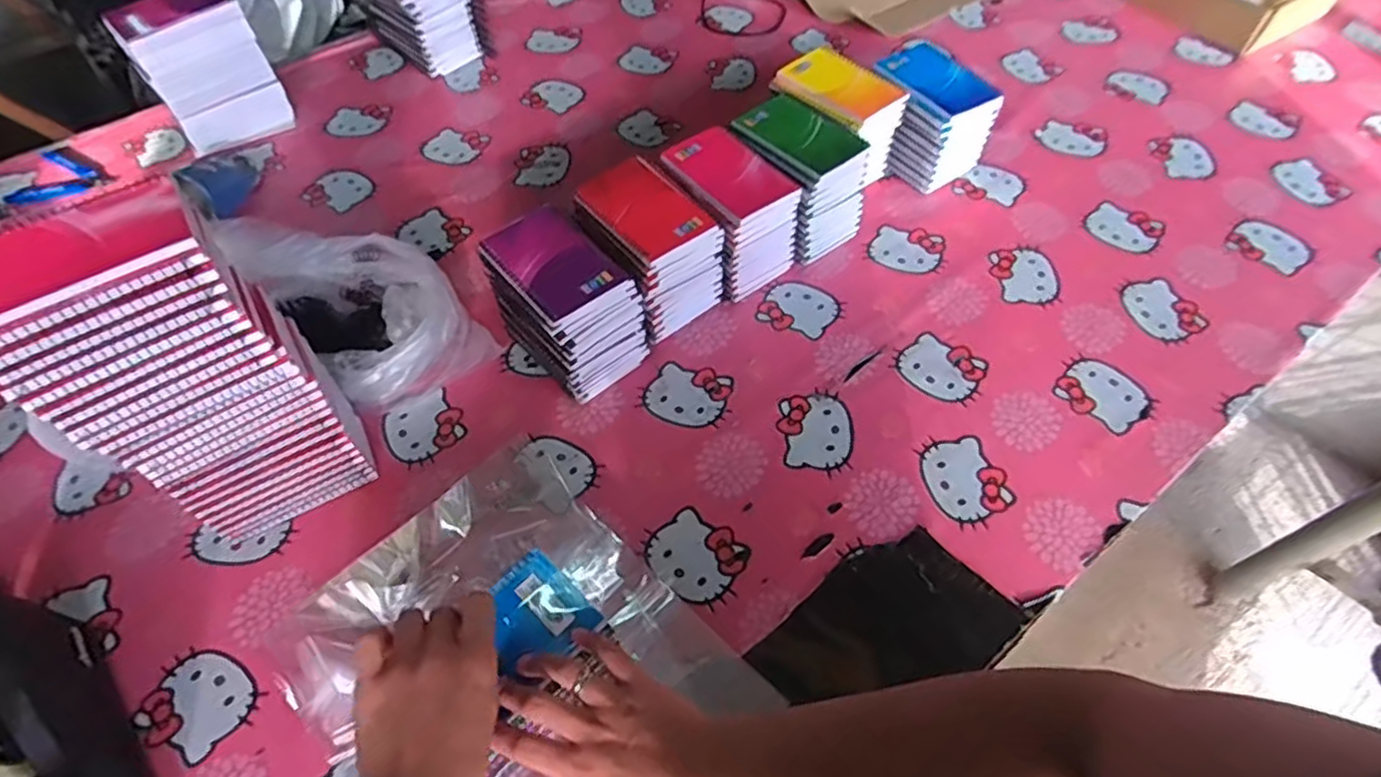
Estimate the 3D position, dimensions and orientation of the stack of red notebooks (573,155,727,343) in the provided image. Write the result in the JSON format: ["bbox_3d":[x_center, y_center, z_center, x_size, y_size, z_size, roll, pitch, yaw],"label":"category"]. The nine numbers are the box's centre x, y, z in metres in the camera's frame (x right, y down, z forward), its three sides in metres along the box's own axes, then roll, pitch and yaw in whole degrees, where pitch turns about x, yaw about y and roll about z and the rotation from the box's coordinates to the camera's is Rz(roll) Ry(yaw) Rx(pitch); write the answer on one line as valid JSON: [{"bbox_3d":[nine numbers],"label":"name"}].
[{"bbox_3d":[-0.042,-0.143,0.714,0.103,0.126,0.133,-36,62,-20],"label":"stack of red notebooks"}]

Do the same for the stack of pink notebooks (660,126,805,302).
[{"bbox_3d":[0.040,-0.190,0.748,0.091,0.117,0.129,-35,61,-20],"label":"stack of pink notebooks"}]

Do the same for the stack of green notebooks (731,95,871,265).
[{"bbox_3d":[0.117,-0.238,0.779,0.101,0.126,0.142,-37,62,-21],"label":"stack of green notebooks"}]

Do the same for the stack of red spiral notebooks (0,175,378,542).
[{"bbox_3d":[-0.372,0.002,0.533,0.137,0.291,0.091,-28,59,-16],"label":"stack of red spiral notebooks"}]

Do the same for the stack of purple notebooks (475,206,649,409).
[{"bbox_3d":[-0.119,-0.085,0.673,0.100,0.128,0.137,-38,62,-21],"label":"stack of purple notebooks"}]

